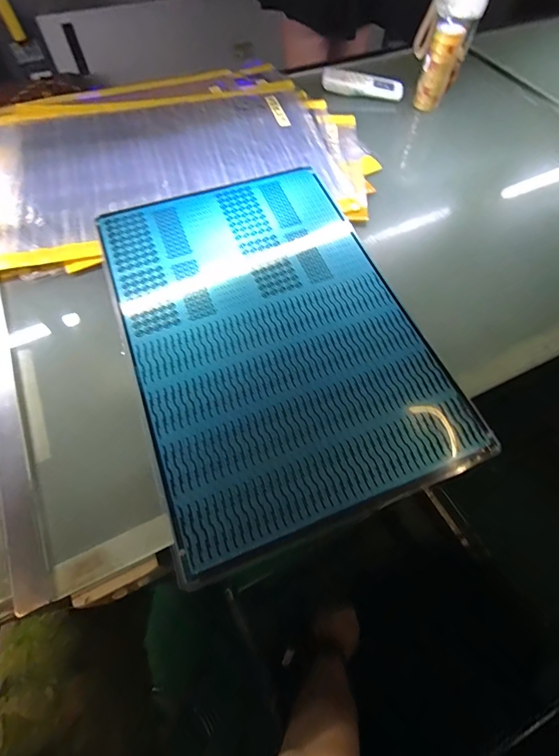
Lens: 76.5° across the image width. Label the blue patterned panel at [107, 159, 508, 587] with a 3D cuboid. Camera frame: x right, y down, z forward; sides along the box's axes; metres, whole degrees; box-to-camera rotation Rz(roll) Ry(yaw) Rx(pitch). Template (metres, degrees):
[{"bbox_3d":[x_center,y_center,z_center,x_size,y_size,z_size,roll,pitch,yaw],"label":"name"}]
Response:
[{"bbox_3d":[-0.014,-0.072,0.459,0.348,0.007,0.508,-19,66,-10],"label":"blue patterned panel"}]

